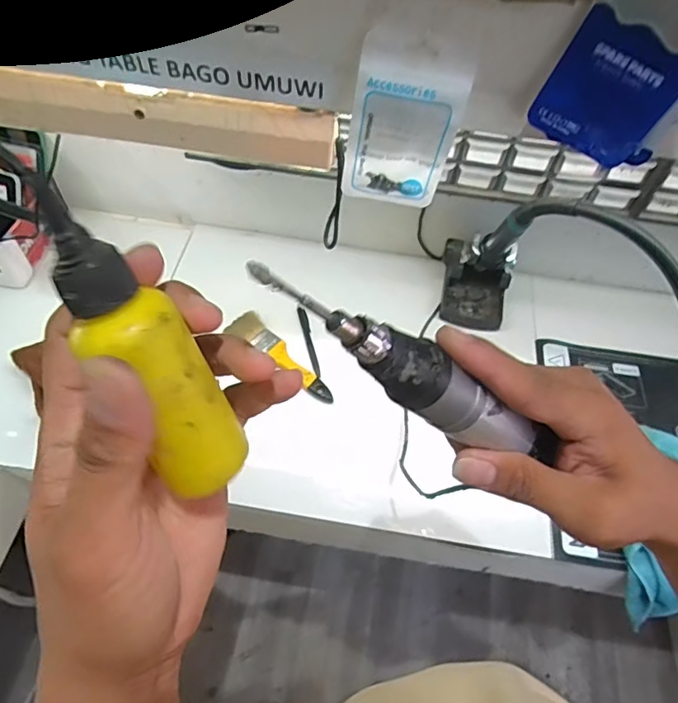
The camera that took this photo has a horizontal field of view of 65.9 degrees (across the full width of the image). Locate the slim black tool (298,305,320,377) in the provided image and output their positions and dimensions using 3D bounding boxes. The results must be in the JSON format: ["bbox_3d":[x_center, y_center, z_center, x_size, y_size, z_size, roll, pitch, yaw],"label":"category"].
[{"bbox_3d":[-0.044,-0.017,0.799,0.012,0.014,0.123,-12,58,-11],"label":"slim black tool"}]

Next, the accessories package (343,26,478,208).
[{"bbox_3d":[0.048,-0.167,0.399,0.076,0.140,0.009,8,58,-3],"label":"accessories package"}]

